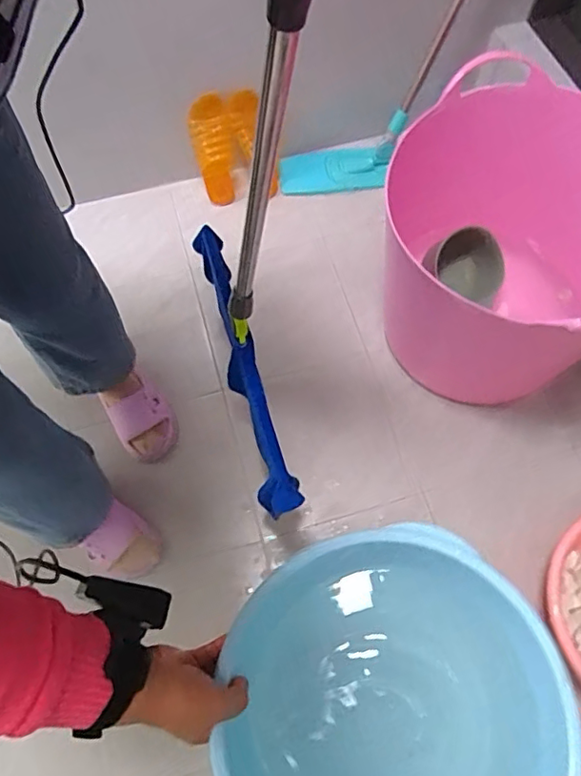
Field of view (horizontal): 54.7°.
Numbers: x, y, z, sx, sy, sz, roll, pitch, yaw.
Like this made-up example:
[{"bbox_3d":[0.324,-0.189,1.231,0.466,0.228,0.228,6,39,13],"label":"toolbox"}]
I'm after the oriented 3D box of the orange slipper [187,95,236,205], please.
[{"bbox_3d":[-0.168,-0.508,1.212,0.084,0.218,0.072,-10,23,-5],"label":"orange slipper"}]

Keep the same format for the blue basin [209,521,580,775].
[{"bbox_3d":[0.091,0.295,0.502,0.296,0.104,0.286,0,64,0],"label":"blue basin"}]

